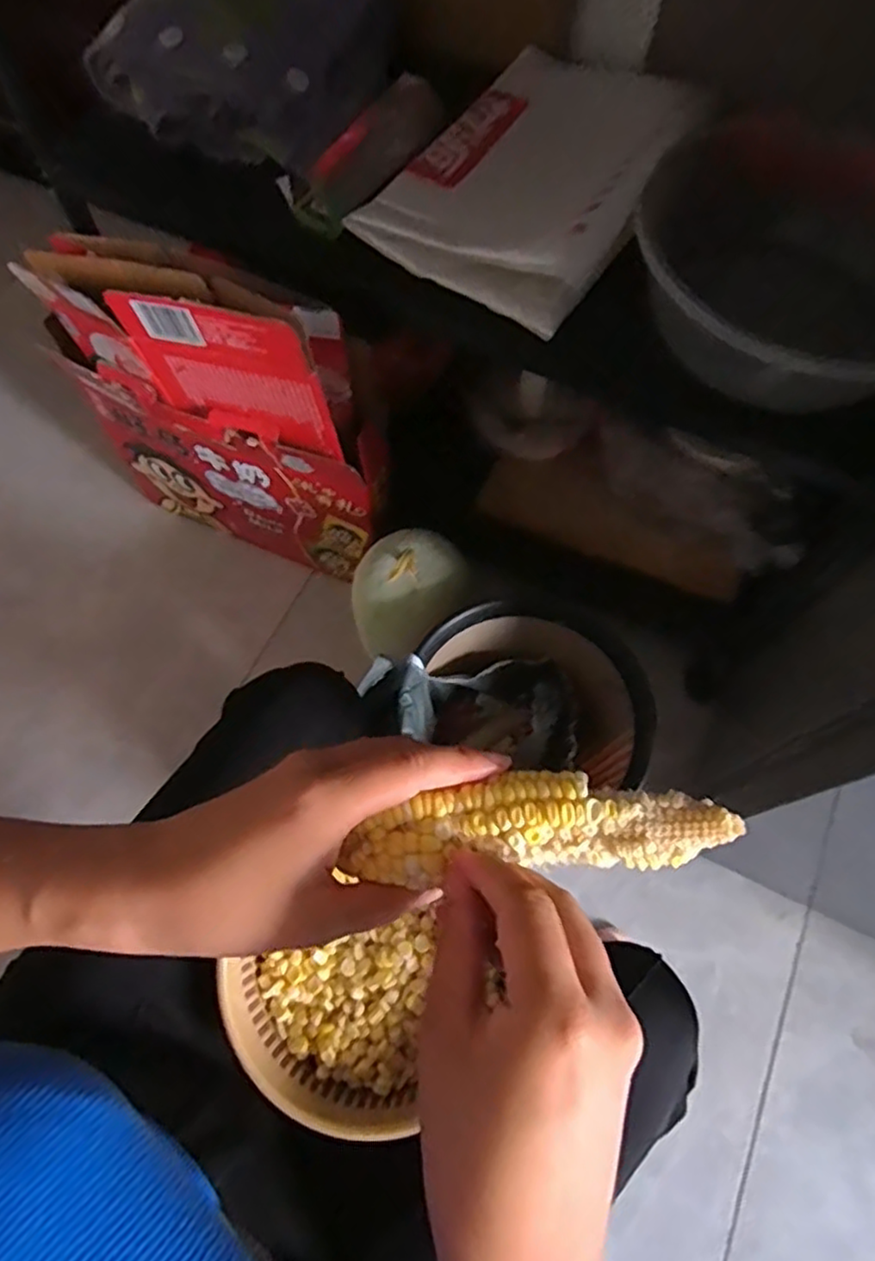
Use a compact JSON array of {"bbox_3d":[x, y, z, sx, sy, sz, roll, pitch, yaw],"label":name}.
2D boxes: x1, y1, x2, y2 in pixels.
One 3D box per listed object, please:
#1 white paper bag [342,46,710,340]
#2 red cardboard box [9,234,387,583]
[{"bbox_3d":[0.106,-0.466,0.668,0.247,0.091,0.332,31,69,11],"label":"white paper bag"},{"bbox_3d":[-0.257,-0.247,0.844,0.392,0.450,0.104,25,68,9],"label":"red cardboard box"}]

